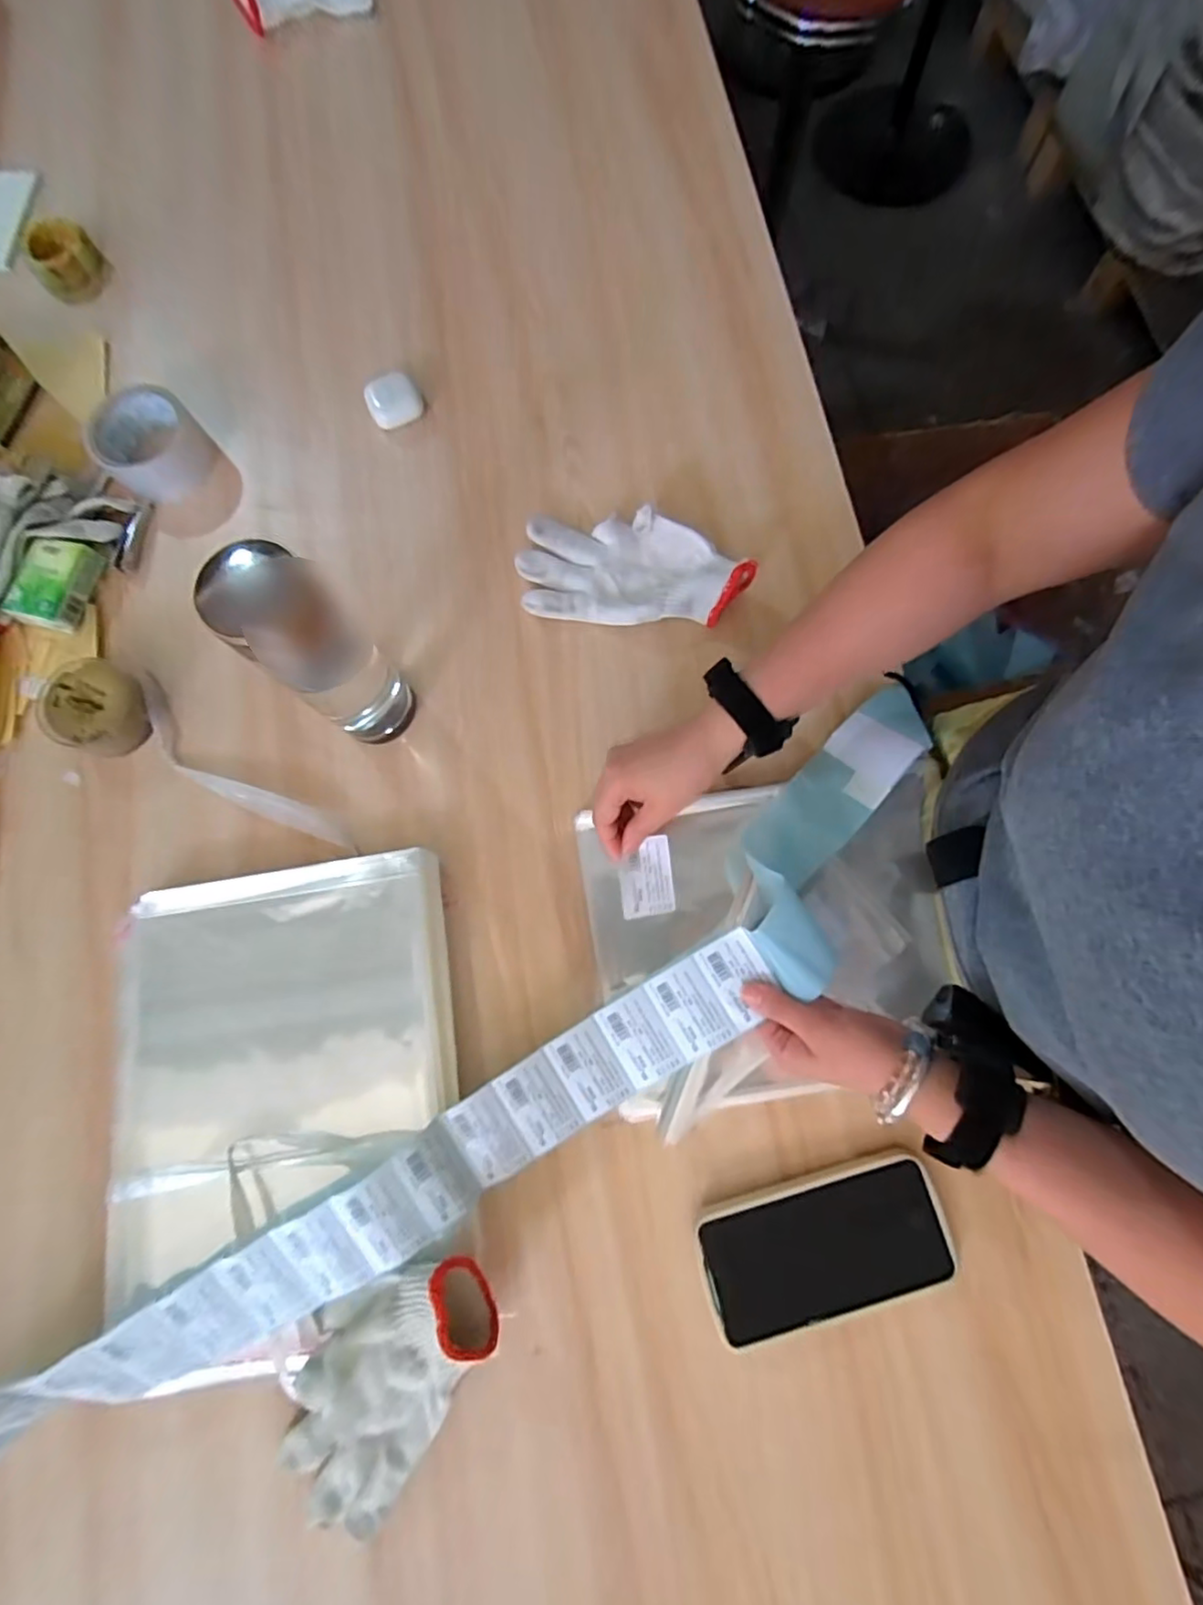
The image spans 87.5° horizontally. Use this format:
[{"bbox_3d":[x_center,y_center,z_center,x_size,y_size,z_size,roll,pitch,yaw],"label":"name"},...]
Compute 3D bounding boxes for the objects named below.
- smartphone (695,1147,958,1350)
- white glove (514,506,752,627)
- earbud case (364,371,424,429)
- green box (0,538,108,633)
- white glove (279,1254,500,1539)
[{"bbox_3d":[0.150,0.295,0.419,0.166,0.015,0.080,-15,78,-2],"label":"smartphone"},{"bbox_3d":[0.026,-0.195,0.527,0.188,0.037,0.089,10,77,3],"label":"white glove"},{"bbox_3d":[-0.194,-0.375,0.587,0.048,0.021,0.048,-22,77,-4],"label":"earbud case"},{"bbox_3d":[-0.482,-0.194,0.555,0.060,0.024,0.073,13,77,4],"label":"green box"},{"bbox_3d":[-0.143,0.372,0.402,0.099,0.066,0.181,34,79,8],"label":"white glove"}]

